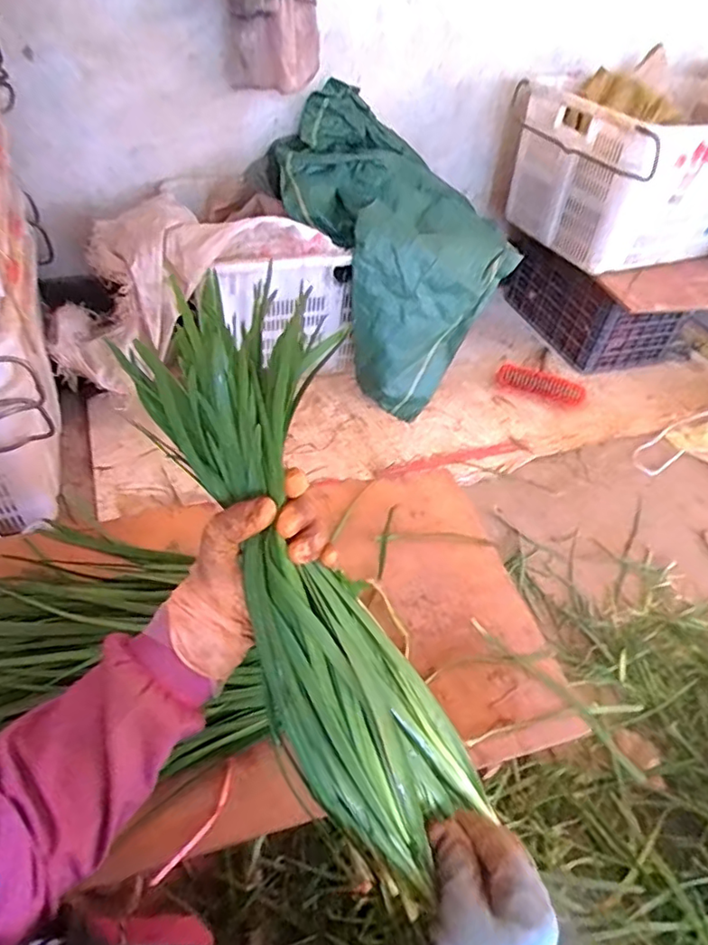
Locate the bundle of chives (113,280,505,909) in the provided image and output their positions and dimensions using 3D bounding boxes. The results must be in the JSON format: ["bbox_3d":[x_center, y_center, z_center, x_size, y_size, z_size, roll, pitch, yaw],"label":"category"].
[{"bbox_3d":[-0.029,0.071,0.390,0.107,0.075,0.380,-22,89,-20],"label":"bundle of chives"}]

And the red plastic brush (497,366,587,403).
[{"bbox_3d":[0.497,-0.229,1.548,0.234,0.038,0.063,19,47,12],"label":"red plastic brush"}]

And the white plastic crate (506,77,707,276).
[{"bbox_3d":[0.728,-0.788,1.540,0.517,0.333,0.443,-11,48,-18],"label":"white plastic crate"}]

